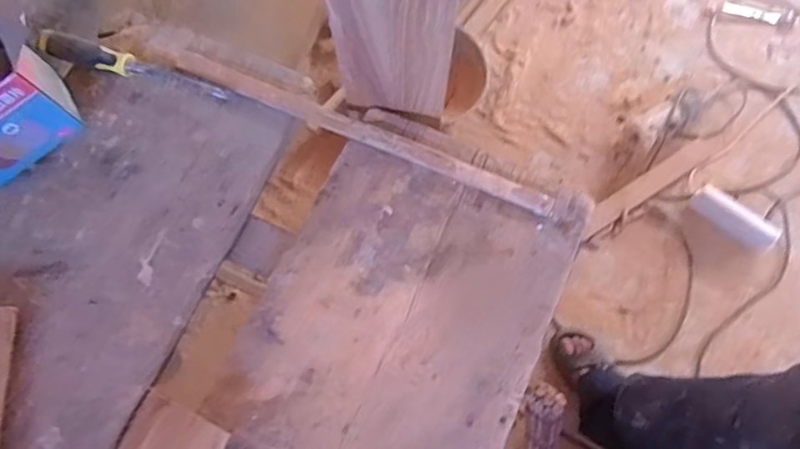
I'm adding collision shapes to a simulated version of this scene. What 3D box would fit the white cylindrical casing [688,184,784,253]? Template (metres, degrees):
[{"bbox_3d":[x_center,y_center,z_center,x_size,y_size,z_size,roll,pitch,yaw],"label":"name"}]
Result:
[{"bbox_3d":[0.759,-0.014,1.311,0.194,0.048,0.064,34,75,12],"label":"white cylindrical casing"}]

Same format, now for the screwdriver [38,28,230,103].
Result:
[{"bbox_3d":[-0.336,-0.197,0.709,0.255,0.023,0.035,19,74,7],"label":"screwdriver"}]

